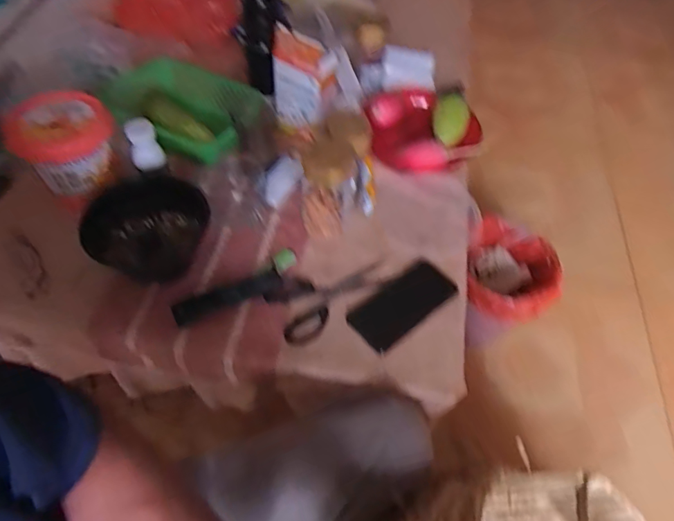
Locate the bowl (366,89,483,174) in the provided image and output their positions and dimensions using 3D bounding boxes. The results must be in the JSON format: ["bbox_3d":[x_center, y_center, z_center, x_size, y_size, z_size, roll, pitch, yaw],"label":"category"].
[{"bbox_3d":[0.155,-0.246,0.865,0.188,0.050,0.206,2,54,-3],"label":"bowl"}]

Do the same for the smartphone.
[{"bbox_3d":[0.096,0.063,0.683,0.160,0.013,0.075,-33,63,-24],"label":"smartphone"}]

